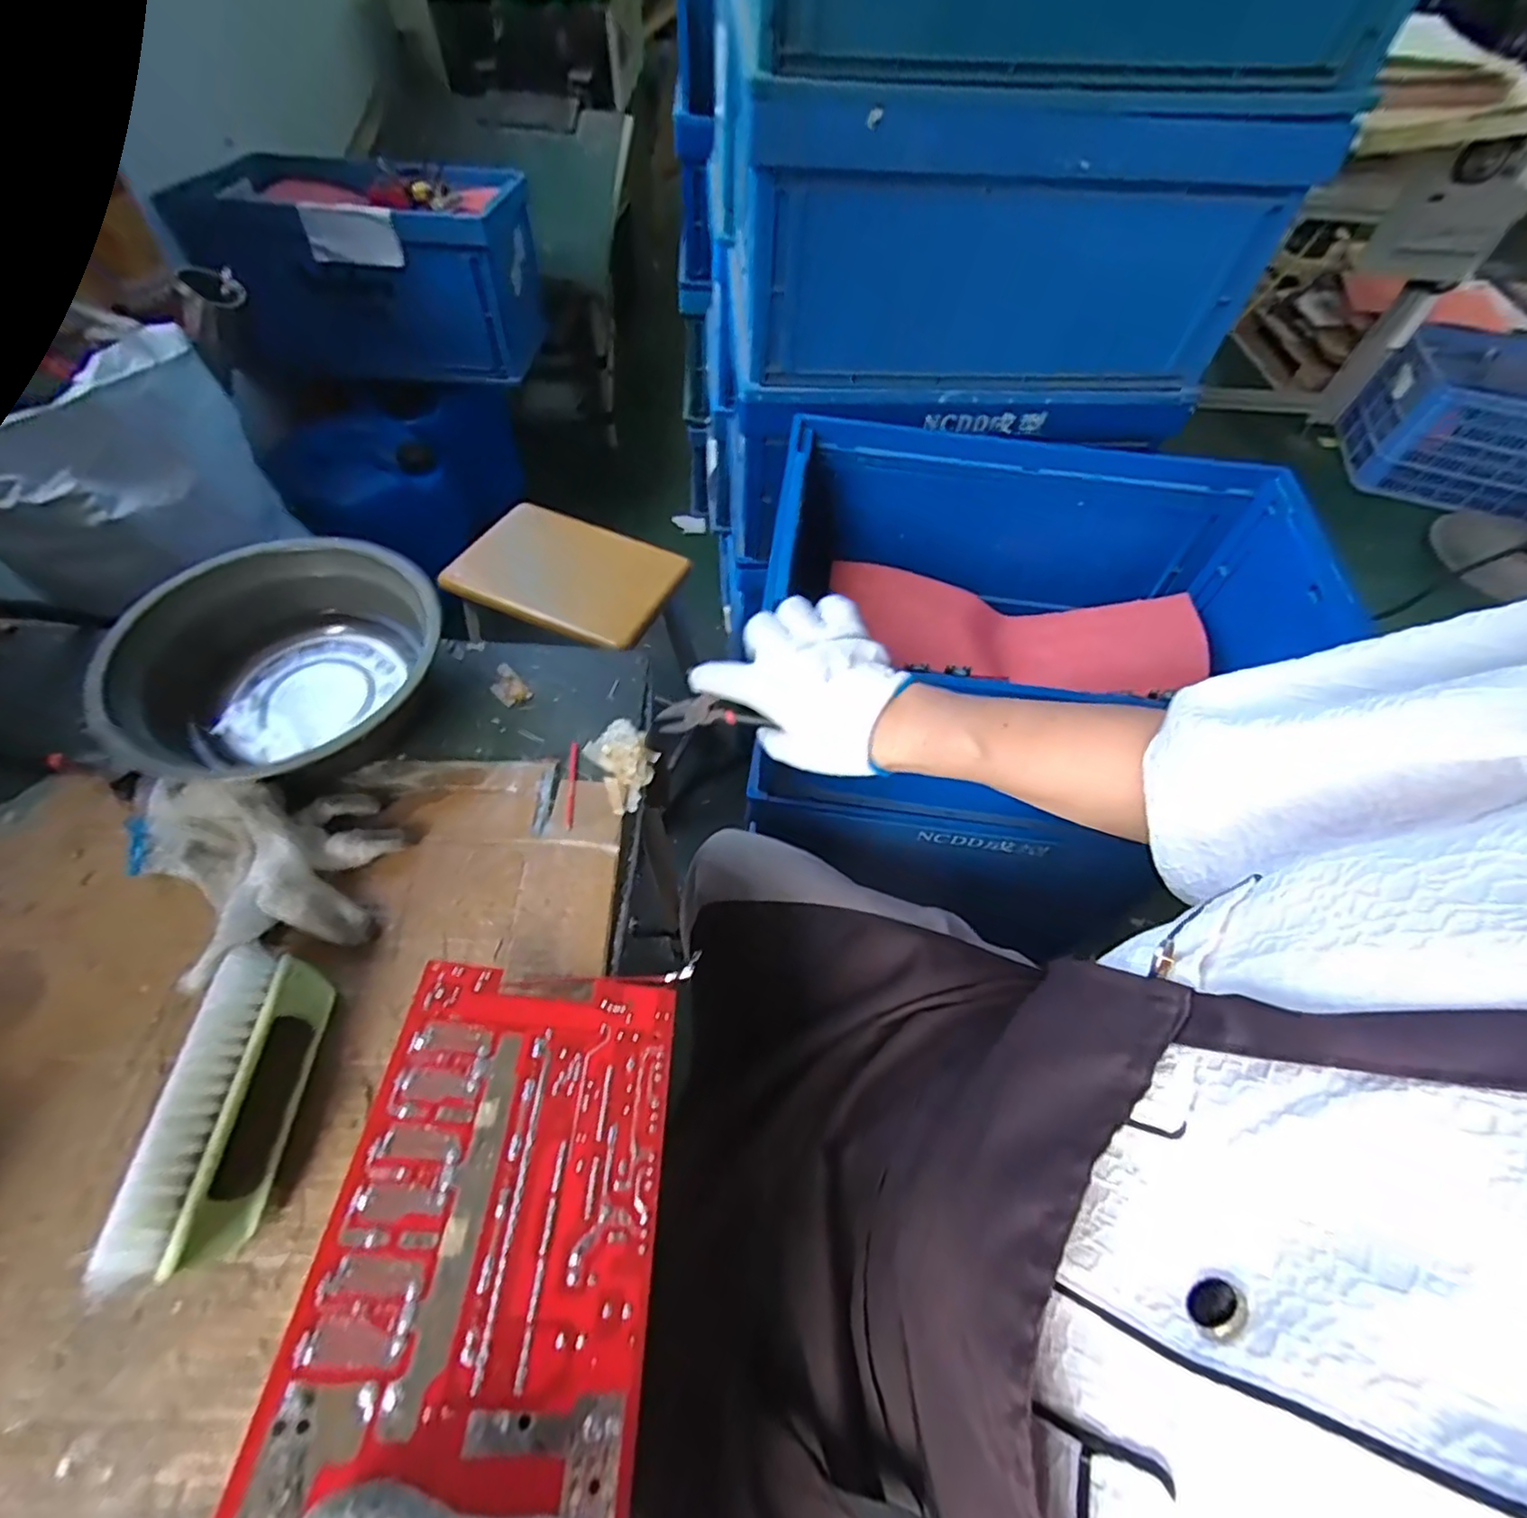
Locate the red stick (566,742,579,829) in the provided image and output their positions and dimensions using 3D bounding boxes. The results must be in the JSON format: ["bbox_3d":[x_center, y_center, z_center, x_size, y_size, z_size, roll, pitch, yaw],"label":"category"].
[{"bbox_3d":[-0.128,0.016,0.434,0.006,0.004,0.067,-2,58,-6],"label":"red stick"}]

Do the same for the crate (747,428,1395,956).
[{"bbox_3d":[0.271,-0.130,0.742,0.539,0.268,0.389,9,57,2],"label":"crate"}]

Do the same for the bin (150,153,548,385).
[{"bbox_3d":[-0.755,-0.989,1.312,0.523,0.294,0.390,0,58,-4],"label":"bin"}]

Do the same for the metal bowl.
[{"bbox_3d":[-0.314,-0.058,0.427,0.150,0.069,0.187,17,58,7],"label":"metal bowl"}]

